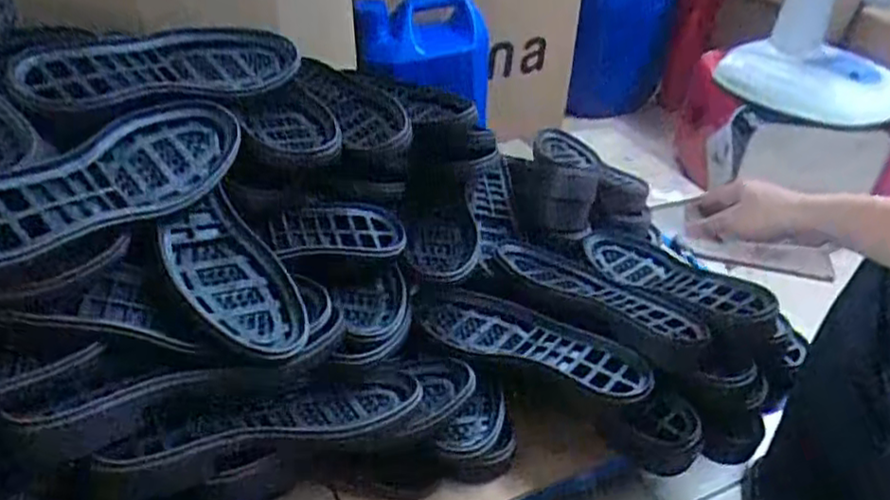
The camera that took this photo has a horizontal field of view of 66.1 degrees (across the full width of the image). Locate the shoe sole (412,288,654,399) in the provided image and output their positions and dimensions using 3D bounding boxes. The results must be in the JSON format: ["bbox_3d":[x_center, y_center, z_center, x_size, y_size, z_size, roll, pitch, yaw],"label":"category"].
[{"bbox_3d":[0.083,0.090,0.671,0.240,0.035,0.091,18,38,19],"label":"shoe sole"}]

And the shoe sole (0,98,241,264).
[{"bbox_3d":[-0.263,-0.051,0.533,0.087,0.030,0.251,47,40,2],"label":"shoe sole"}]

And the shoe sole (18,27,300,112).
[{"bbox_3d":[-0.254,-0.167,0.630,0.256,0.030,0.094,-16,66,-40],"label":"shoe sole"}]

